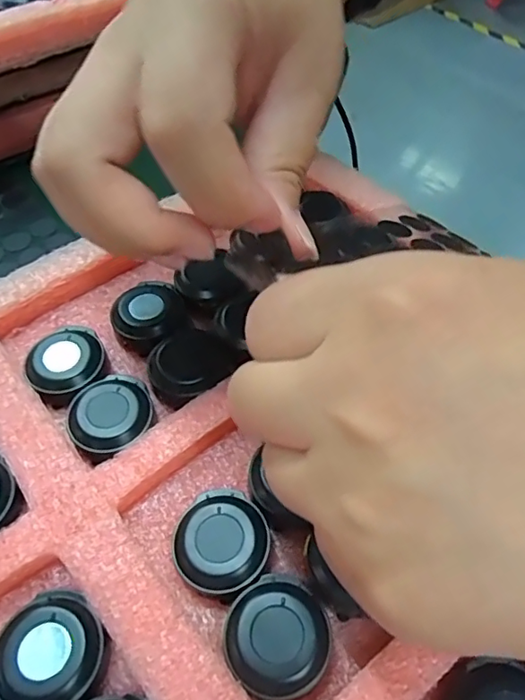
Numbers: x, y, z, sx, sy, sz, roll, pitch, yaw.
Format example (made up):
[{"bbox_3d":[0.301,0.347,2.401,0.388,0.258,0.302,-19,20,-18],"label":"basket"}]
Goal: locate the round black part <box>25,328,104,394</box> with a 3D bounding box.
[{"bbox_3d":[-0.074,0.006,0.209,0.028,0.012,0.027,0,52,0],"label":"round black part"}]

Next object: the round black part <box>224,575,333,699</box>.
[{"bbox_3d":[0.004,0.080,0.153,0.028,0.011,0.029,0,53,0],"label":"round black part"}]

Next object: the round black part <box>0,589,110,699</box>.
[{"bbox_3d":[-0.058,0.084,0.151,0.029,0.011,0.029,0,53,0],"label":"round black part"}]

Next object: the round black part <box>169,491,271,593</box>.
[{"bbox_3d":[-0.013,0.059,0.170,0.028,0.011,0.029,0,53,0],"label":"round black part"}]

